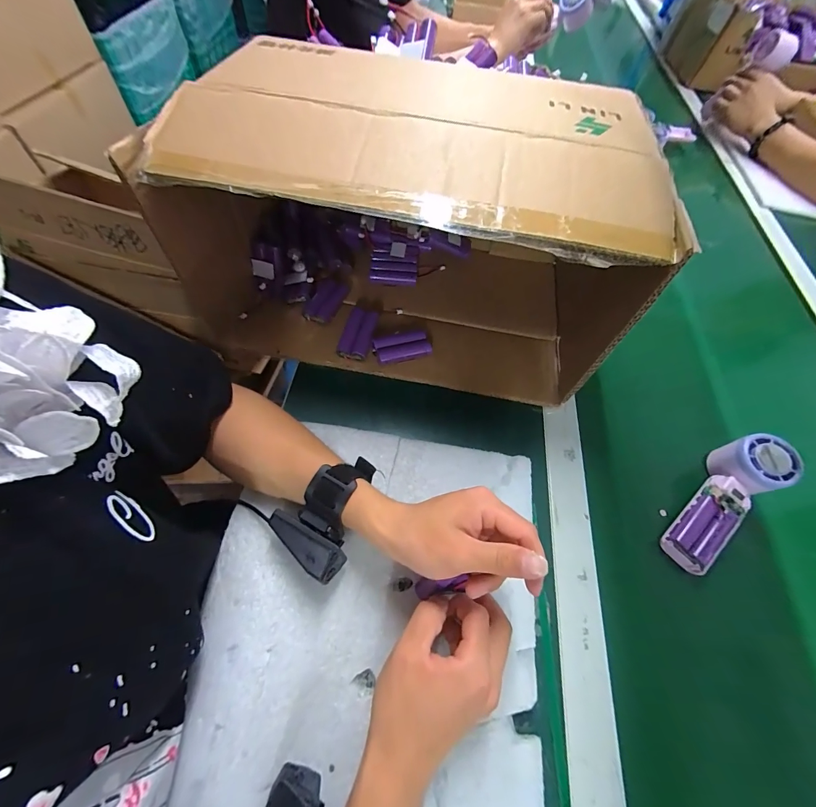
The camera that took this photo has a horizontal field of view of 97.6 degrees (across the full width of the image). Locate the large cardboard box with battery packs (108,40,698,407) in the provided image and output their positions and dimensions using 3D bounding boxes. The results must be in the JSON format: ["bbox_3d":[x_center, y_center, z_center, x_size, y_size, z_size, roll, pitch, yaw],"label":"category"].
[{"bbox_3d":[-0.001,-0.192,0.399,0.426,0.230,0.265,10,59,-3],"label":"large cardboard box with battery packs"}]

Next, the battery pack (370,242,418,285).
[{"bbox_3d":[-0.019,-0.200,0.512,0.064,0.014,0.069,2,58,-1],"label":"battery pack"}]

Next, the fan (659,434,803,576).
[{"bbox_3d":[0.322,0.094,0.362,0.160,0.043,0.057,-34,65,-21],"label":"fan"}]

